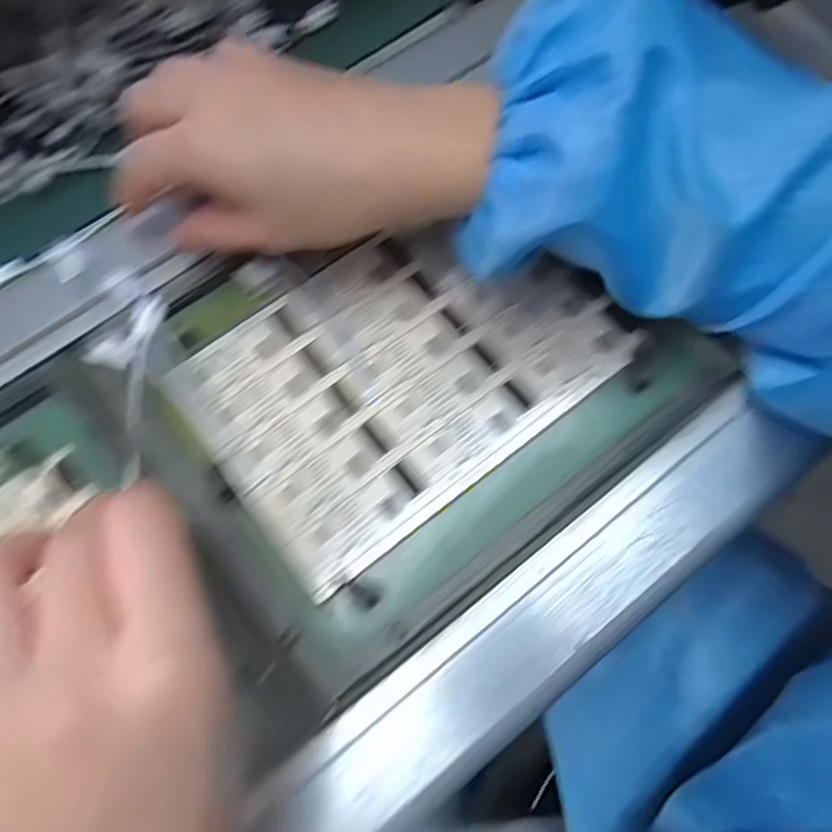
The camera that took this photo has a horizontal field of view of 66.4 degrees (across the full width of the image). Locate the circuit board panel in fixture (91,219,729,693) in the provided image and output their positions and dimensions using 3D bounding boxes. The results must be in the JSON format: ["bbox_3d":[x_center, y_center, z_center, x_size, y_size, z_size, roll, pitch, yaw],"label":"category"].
[{"bbox_3d":[-0.001,-0.019,0.297,0.222,0.014,0.186,-37,75,-11],"label":"circuit board panel in fixture"}]

